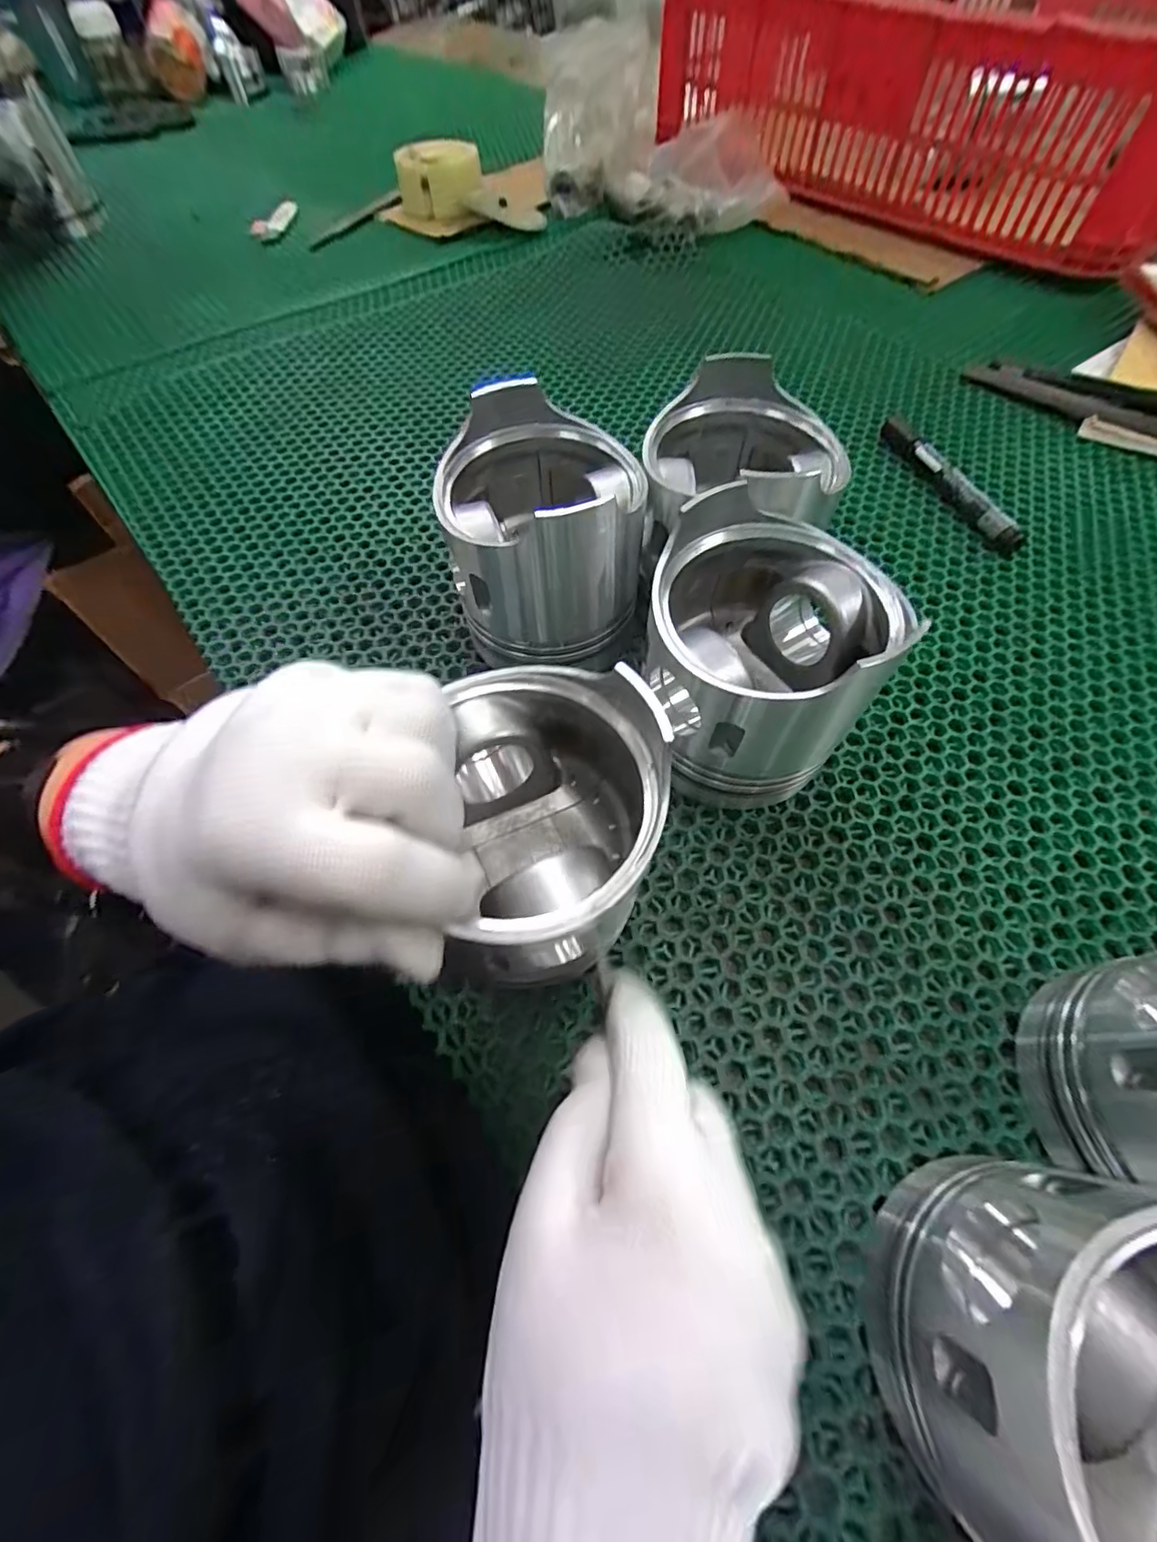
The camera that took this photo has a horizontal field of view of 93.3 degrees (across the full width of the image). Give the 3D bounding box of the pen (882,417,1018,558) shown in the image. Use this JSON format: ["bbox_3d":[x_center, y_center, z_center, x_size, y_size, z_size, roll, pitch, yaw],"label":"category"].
[{"bbox_3d":[0.264,-0.210,0.394,0.019,0.016,0.148,-18,63,-8],"label":"pen"}]

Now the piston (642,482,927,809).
[{"bbox_3d":[0.082,-0.048,0.257,0.102,0.108,0.103,0,62,1],"label":"piston"}]

